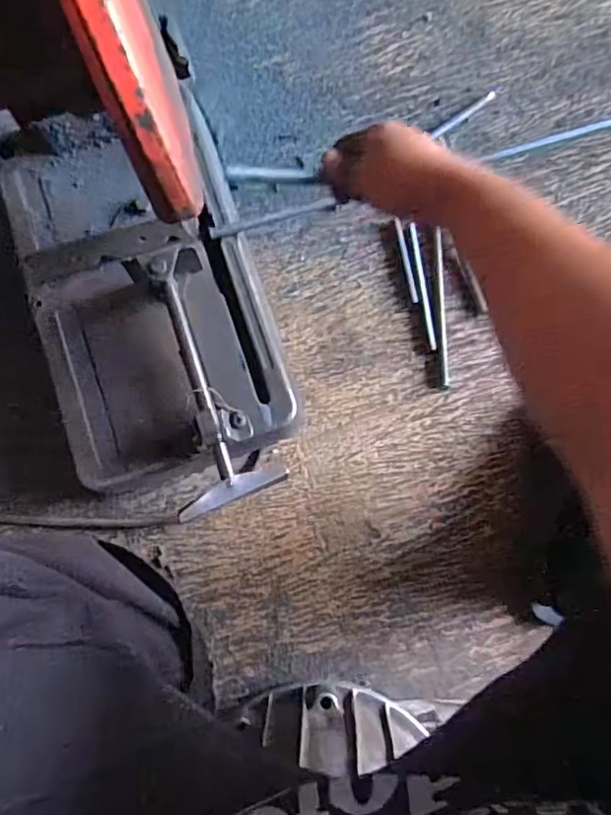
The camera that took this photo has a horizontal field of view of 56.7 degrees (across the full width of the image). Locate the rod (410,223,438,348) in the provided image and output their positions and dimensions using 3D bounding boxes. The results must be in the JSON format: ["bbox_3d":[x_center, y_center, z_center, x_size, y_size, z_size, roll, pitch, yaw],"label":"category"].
[{"bbox_3d":[0.148,-0.151,0.710,0.008,0.010,0.160,-9,83,-1],"label":"rod"}]

